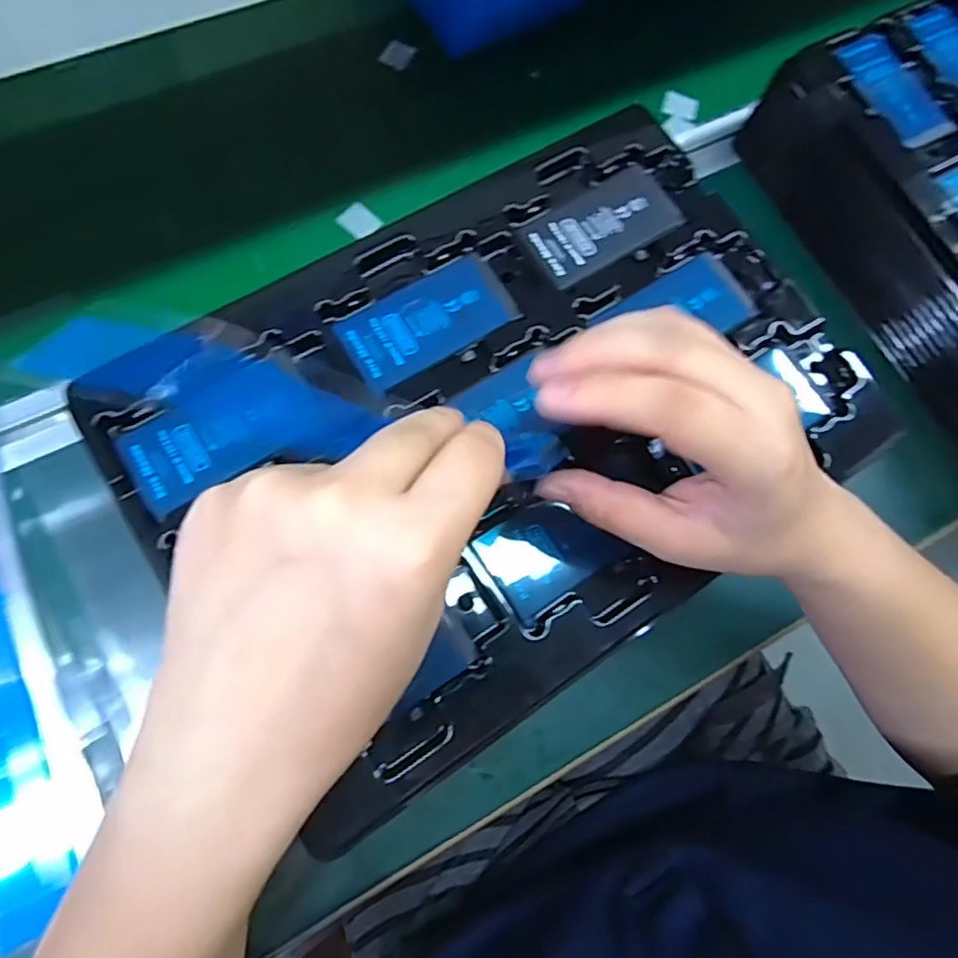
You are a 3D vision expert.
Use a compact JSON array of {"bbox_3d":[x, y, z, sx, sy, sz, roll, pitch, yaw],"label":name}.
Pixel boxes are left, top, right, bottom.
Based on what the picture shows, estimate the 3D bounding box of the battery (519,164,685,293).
[{"bbox_3d":[0.065,-0.134,0.325,0.083,0.009,0.043,-31,79,-13],"label":"battery"}]

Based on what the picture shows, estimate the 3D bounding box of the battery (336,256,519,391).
[{"bbox_3d":[-0.025,-0.078,0.303,0.082,0.007,0.042,-30,79,-13],"label":"battery"}]

